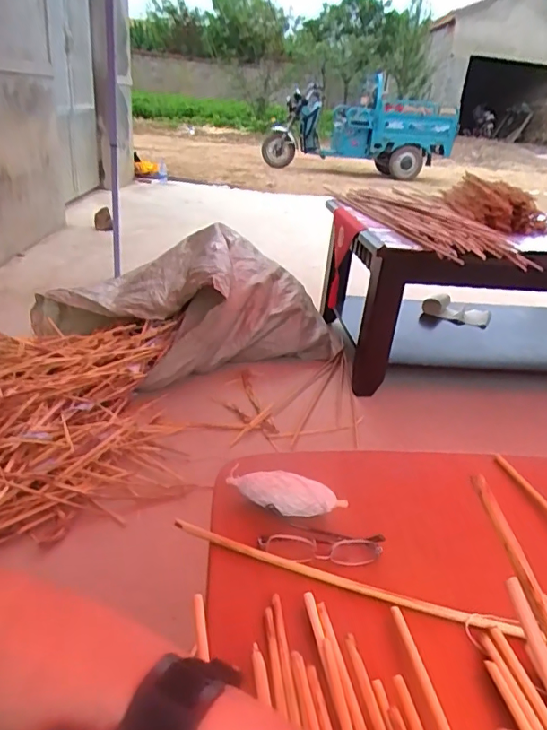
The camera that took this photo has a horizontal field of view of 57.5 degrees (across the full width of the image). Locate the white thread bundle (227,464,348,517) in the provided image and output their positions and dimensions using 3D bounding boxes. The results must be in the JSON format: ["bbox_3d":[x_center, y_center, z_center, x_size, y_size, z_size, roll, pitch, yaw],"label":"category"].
[{"bbox_3d":[0.015,0.145,0.564,0.132,0.037,0.039,8,27,3],"label":"white thread bundle"}]

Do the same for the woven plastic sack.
[{"bbox_3d":[-0.261,-0.223,1.666,0.890,0.349,0.638,-17,36,-39],"label":"woven plastic sack"}]

